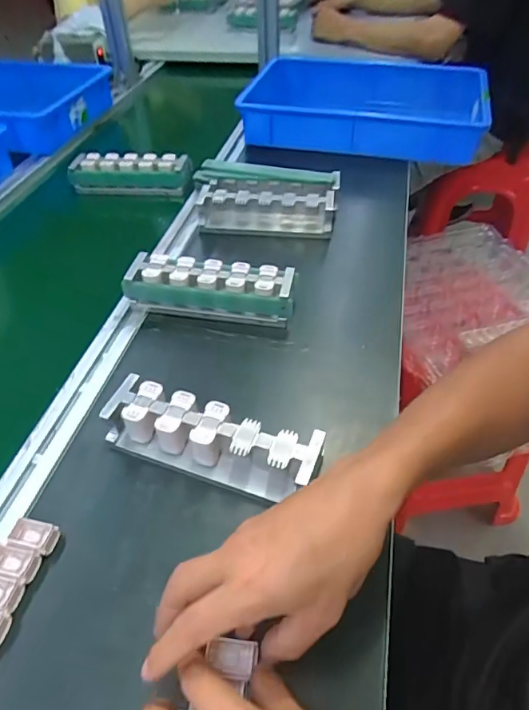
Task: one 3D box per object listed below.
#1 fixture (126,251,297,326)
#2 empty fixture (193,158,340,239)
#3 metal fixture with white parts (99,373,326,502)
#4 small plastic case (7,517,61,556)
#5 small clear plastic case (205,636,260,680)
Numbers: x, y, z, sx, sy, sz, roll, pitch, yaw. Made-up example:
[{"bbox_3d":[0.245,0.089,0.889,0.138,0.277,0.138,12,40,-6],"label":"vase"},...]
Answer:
[{"bbox_3d":[-0.062,-0.076,0.568,0.193,0.053,0.057,4,46,7],"label":"fixture"},{"bbox_3d":[-0.004,-0.233,0.709,0.219,0.052,0.123,5,46,7],"label":"empty fixture"},{"bbox_3d":[-0.046,0.075,0.423,0.187,0.050,0.051,14,47,16],"label":"metal fixture with white parts"},{"bbox_3d":[-0.181,0.144,0.384,0.035,0.018,0.022,9,46,11],"label":"small plastic case"},{"bbox_3d":[-0.022,0.202,0.325,0.033,0.007,0.023,5,47,6],"label":"small clear plastic case"}]

